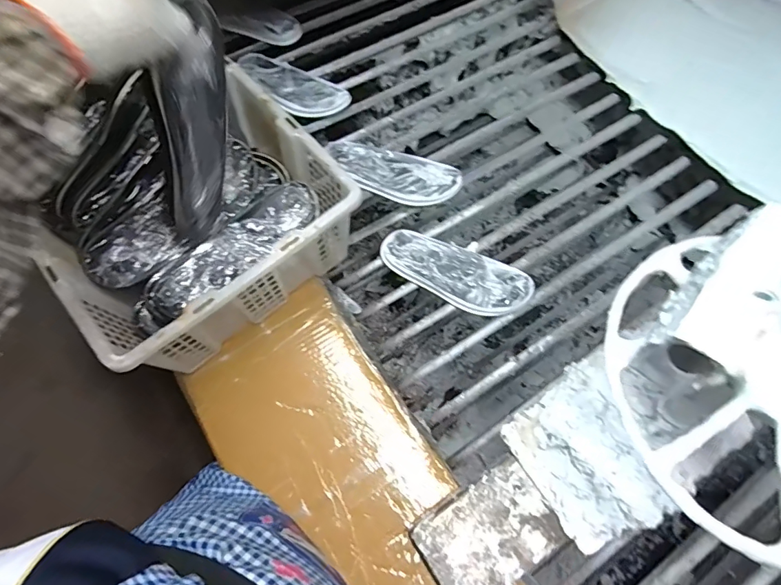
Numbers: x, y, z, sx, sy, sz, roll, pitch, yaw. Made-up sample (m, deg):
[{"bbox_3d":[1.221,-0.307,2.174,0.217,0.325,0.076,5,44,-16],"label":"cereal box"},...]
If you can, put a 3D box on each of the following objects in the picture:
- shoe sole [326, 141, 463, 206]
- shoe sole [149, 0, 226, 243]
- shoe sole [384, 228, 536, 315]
[{"bbox_3d":[0.003,-0.219,0.829,0.250,0.037,0.100,14,66,8],"label":"shoe sole"},{"bbox_3d":[-0.200,-0.165,0.472,0.016,0.250,0.088,26,36,13],"label":"shoe sole"},{"bbox_3d":[0.106,-0.035,0.745,0.243,0.037,0.093,25,68,13],"label":"shoe sole"}]

